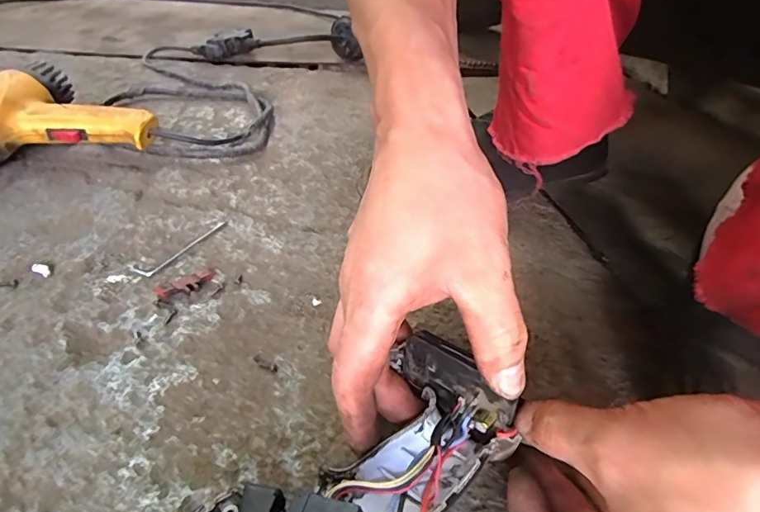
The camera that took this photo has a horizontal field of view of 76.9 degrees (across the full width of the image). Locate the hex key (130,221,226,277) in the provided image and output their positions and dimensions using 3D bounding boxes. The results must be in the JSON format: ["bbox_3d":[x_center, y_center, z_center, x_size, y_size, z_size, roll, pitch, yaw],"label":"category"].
[{"bbox_3d":[-0.156,-0.008,0.384,0.019,0.004,0.087,24,42,22],"label":"hex key"}]

